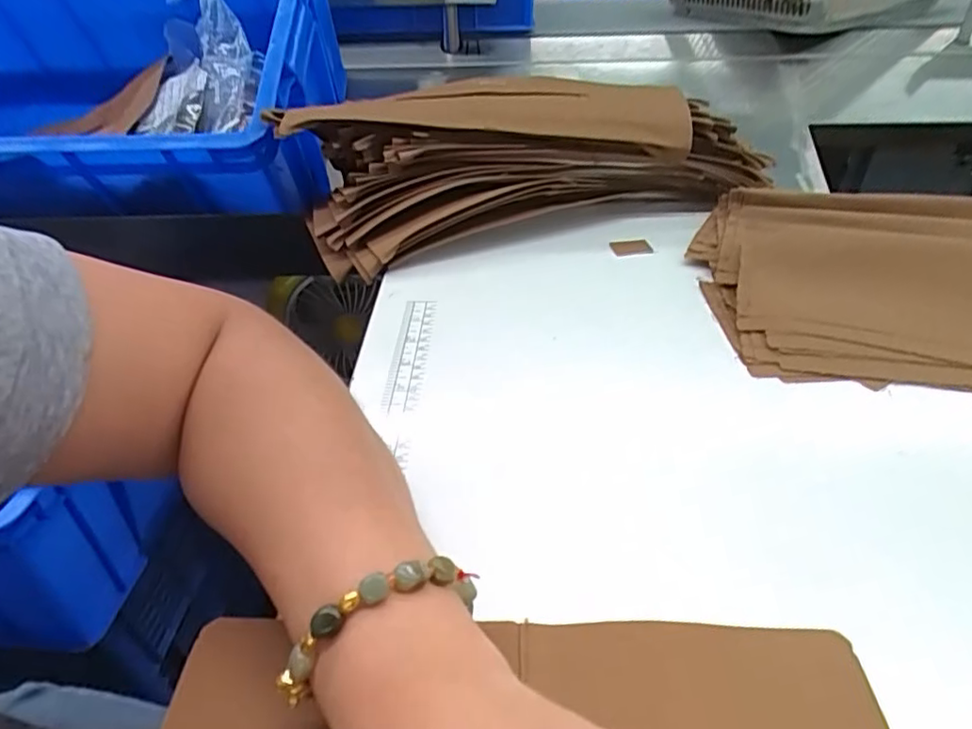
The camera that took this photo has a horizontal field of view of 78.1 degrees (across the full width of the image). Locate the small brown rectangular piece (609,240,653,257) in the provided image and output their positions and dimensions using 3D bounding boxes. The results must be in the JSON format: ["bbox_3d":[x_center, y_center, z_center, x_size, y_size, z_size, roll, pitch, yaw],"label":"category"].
[{"bbox_3d":[0.123,-0.099,0.509,0.033,0.004,0.020,-6,55,-5],"label":"small brown rectangular piece"}]

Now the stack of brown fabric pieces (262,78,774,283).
[{"bbox_3d":[0.040,-0.189,0.547,0.432,0.094,0.164,-11,39,-8],"label":"stack of brown fabric pieces"}]

